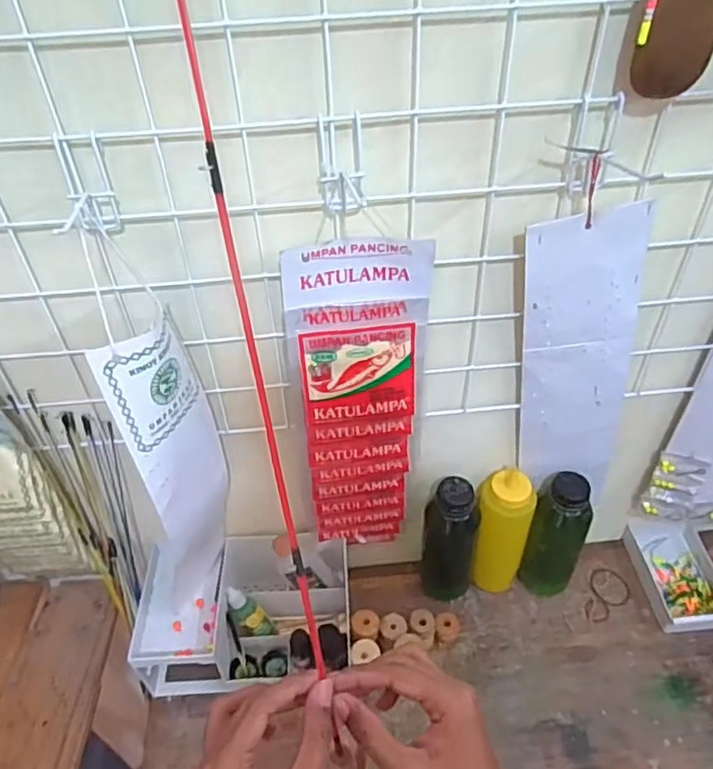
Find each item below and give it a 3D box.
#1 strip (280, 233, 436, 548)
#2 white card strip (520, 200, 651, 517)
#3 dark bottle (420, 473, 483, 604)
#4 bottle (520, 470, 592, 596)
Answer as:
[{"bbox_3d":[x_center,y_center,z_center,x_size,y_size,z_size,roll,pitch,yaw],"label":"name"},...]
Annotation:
[{"bbox_3d":[0.006,0.037,0.600,0.115,0.384,0.028,-10,44,-7],"label":"strip"},{"bbox_3d":[0.208,-0.003,0.593,0.098,0.357,0.009,-8,44,6],"label":"white card strip"},{"bbox_3d":[0.109,0.188,0.734,0.067,0.194,0.058,3,44,7],"label":"dark bottle"},{"bbox_3d":[0.238,0.178,0.735,0.060,0.188,0.066,19,48,22],"label":"bottle"}]

